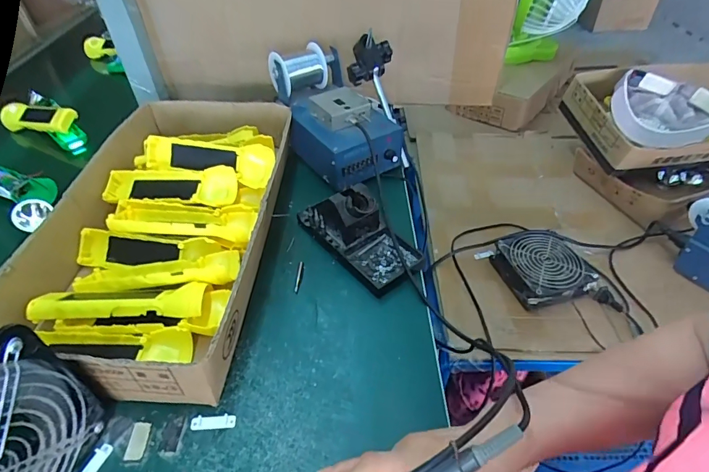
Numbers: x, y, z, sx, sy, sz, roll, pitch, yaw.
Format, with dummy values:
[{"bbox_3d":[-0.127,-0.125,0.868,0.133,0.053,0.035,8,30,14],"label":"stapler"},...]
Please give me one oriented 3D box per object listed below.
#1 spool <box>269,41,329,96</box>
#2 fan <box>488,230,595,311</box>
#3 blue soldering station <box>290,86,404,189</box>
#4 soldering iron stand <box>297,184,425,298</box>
[{"bbox_3d":[-0.084,-0.245,0.641,0.076,0.067,0.062,-27,48,-24],"label":"spool"},{"bbox_3d":[0.306,0.052,0.693,0.142,0.052,0.124,-13,44,-11],"label":"fan"},{"bbox_3d":[-0.014,-0.156,0.612,0.124,0.086,0.158,-26,49,-23],"label":"blue soldering station"},{"bbox_3d":[0.006,-0.015,0.493,0.079,0.069,0.155,-28,50,-25],"label":"soldering iron stand"}]

